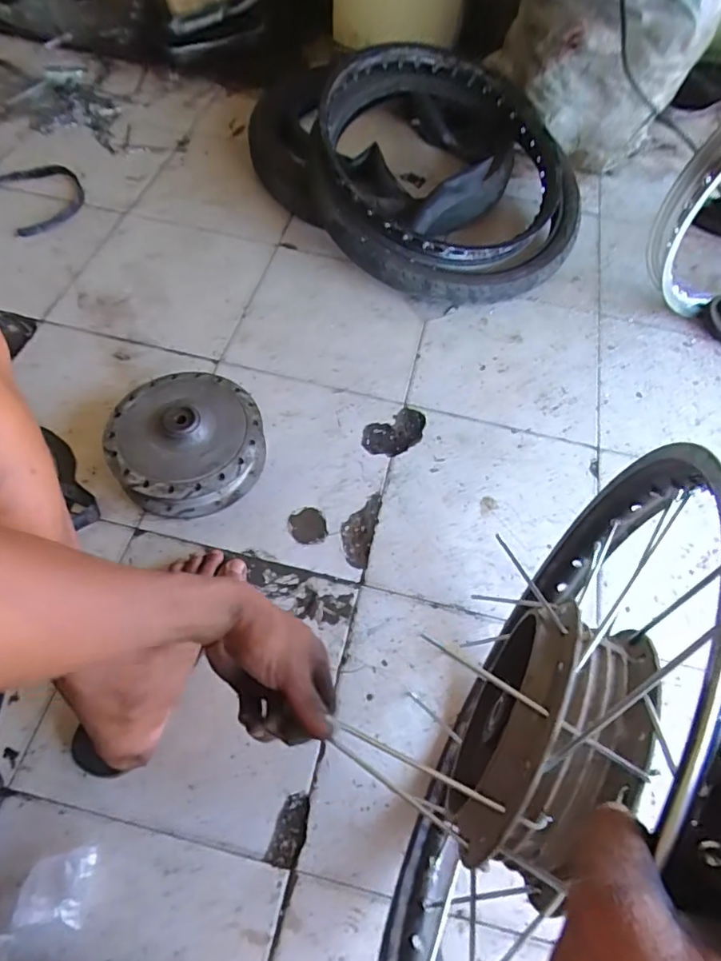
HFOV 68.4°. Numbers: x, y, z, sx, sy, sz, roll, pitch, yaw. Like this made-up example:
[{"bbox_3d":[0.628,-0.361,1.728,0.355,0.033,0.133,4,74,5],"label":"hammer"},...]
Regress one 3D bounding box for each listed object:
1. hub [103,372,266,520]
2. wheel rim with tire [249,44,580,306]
[{"bbox_3d":[-0.227,-0.051,0.704,0.187,0.090,0.180,2,60,-3],"label":"hub"},{"bbox_3d":[0.168,-0.561,0.967,0.536,0.183,0.491,-26,65,-18],"label":"wheel rim with tire"}]

